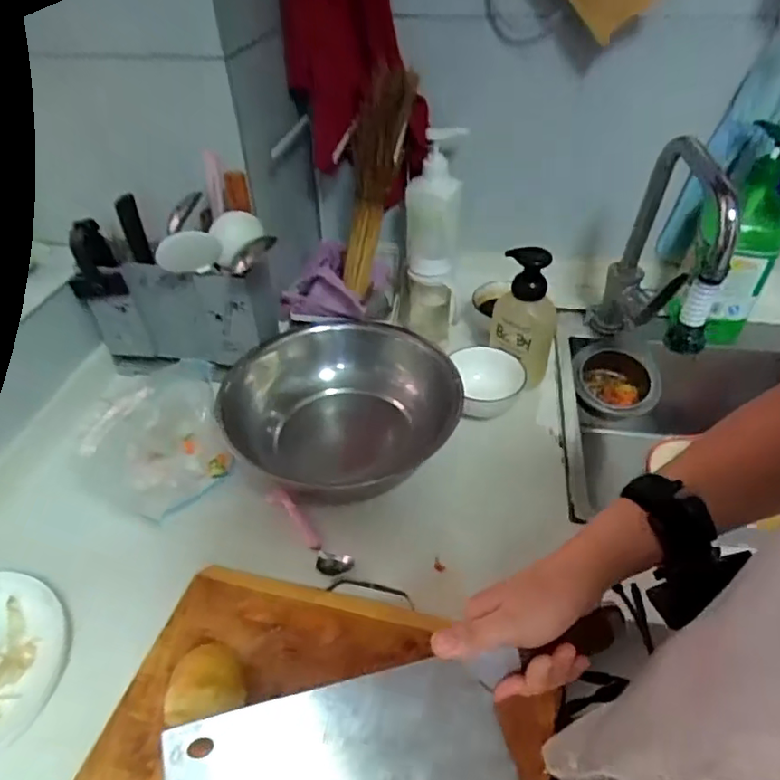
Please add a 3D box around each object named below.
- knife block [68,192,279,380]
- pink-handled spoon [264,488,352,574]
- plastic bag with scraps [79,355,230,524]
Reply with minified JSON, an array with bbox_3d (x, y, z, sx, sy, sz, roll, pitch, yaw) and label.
[{"bbox_3d":[-0.280,-0.124,0.768,0.235,0.224,0.086,1,42,3],"label":"knife block"},{"bbox_3d":[-0.093,0.155,0.631,0.032,0.015,0.131,-32,50,-29],"label":"pink-handled spoon"},{"bbox_3d":[-0.264,0.068,0.647,0.088,0.136,0.150,30,51,30],"label":"plastic bag with scraps"}]

